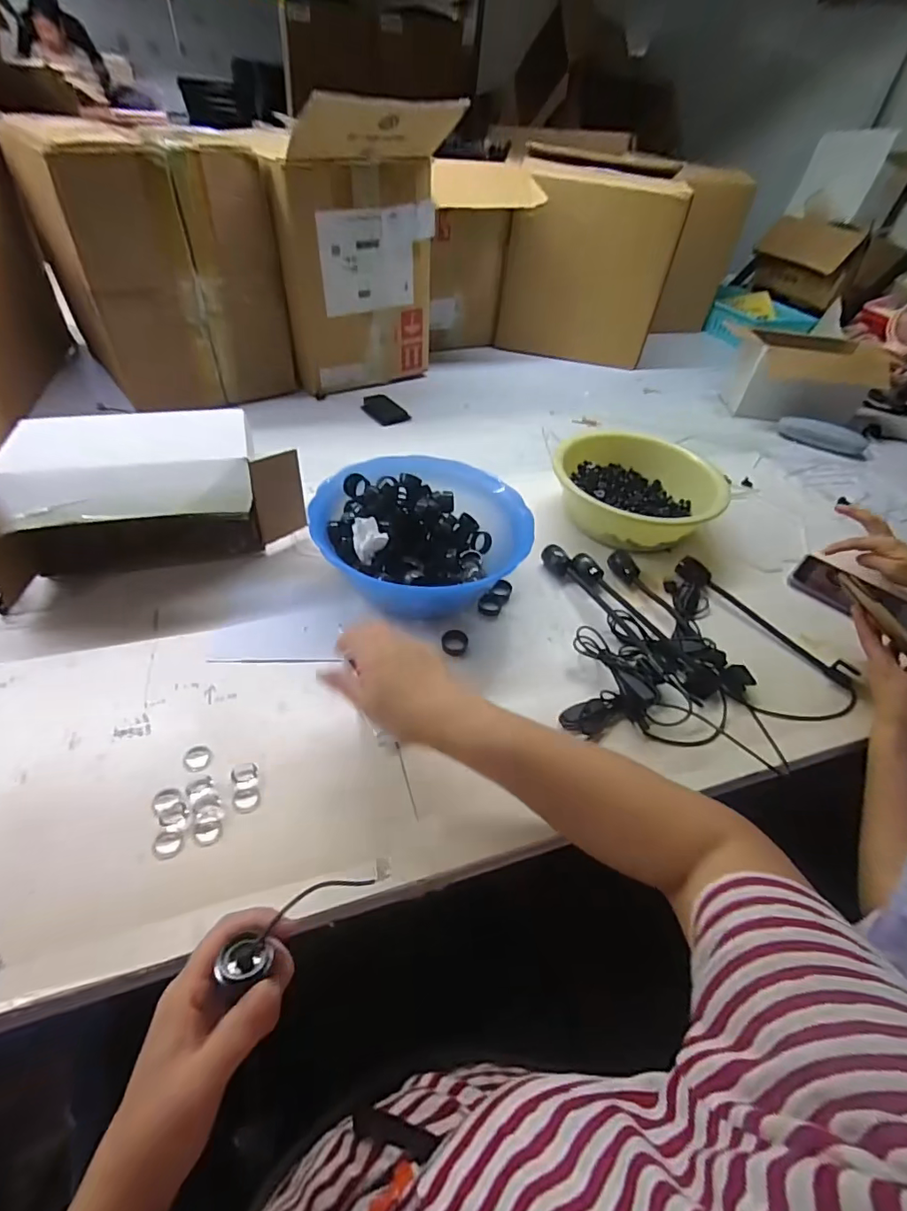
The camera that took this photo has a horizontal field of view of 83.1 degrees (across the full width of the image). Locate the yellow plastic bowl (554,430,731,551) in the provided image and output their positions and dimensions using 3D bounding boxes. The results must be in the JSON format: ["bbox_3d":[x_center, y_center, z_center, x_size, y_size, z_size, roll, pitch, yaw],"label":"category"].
[{"bbox_3d":[0.251,-0.164,0.737,0.190,0.091,0.197,3,45,-3],"label":"yellow plastic bowl"}]

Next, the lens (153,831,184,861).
[{"bbox_3d":[-0.219,0.184,0.393,0.021,0.005,0.019,4,45,-3],"label":"lens"}]

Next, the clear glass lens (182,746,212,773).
[{"bbox_3d":[-0.222,0.133,0.444,0.022,0.004,0.023,-3,46,-10],"label":"clear glass lens"}]

